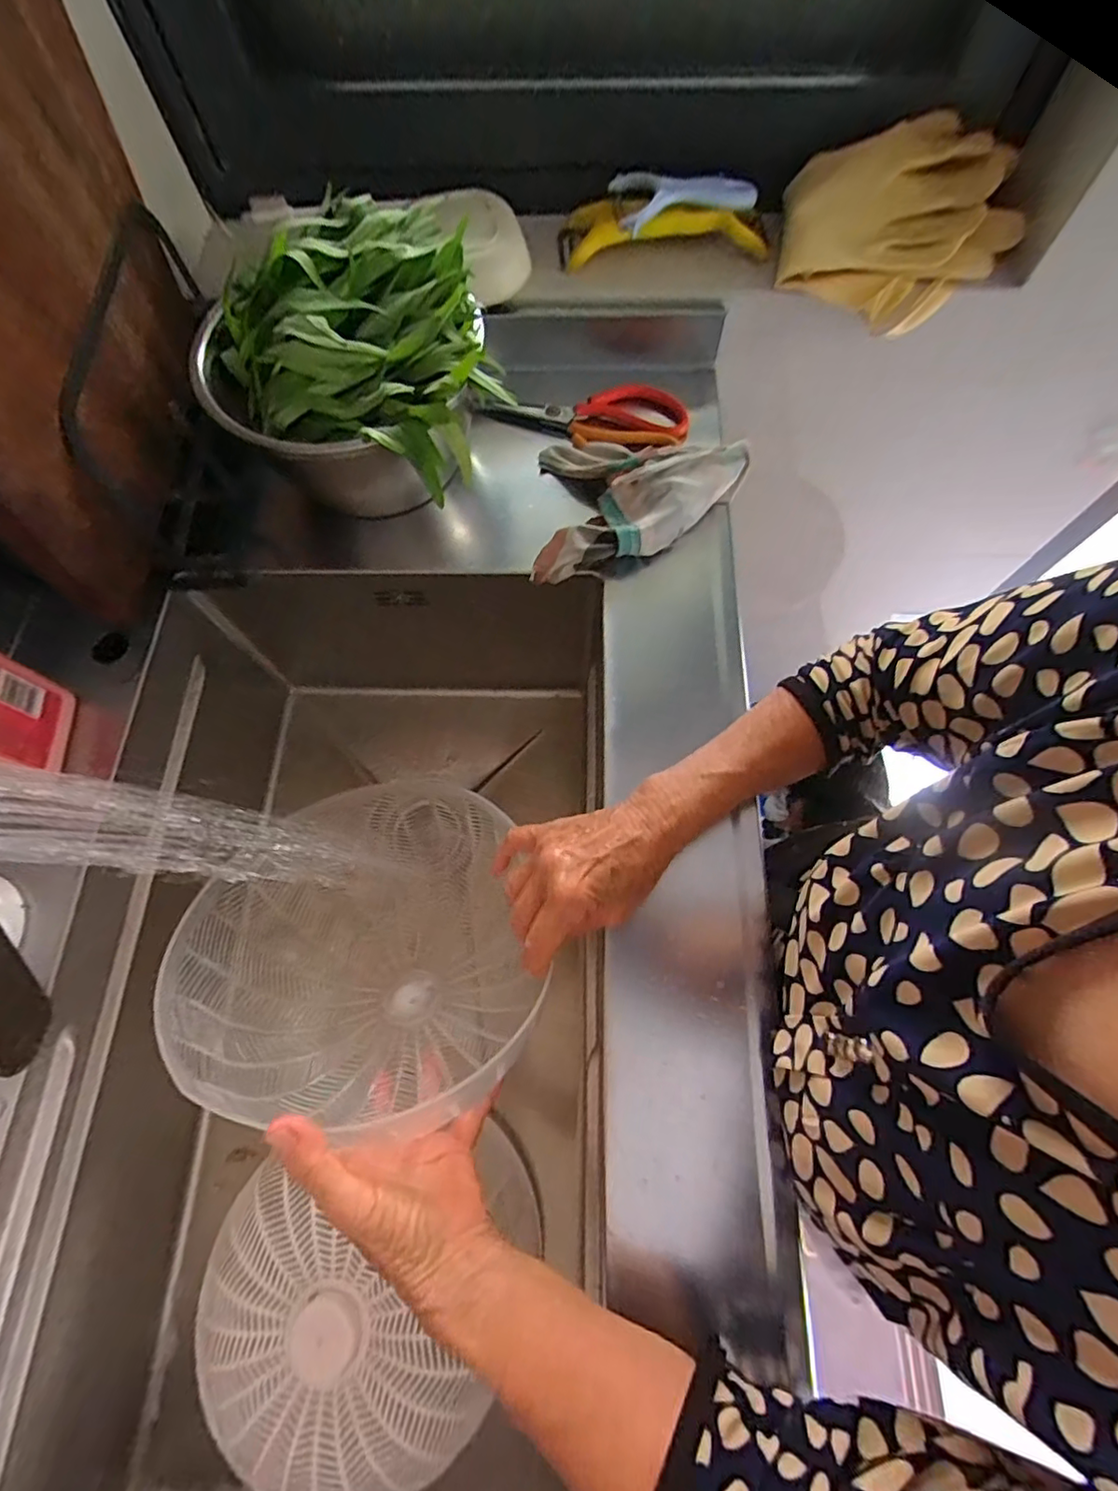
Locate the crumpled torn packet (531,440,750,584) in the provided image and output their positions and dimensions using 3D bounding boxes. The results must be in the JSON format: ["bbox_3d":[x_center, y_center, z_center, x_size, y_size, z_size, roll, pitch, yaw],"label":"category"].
[{"bbox_3d":[0.068,-0.204,0.482,0.171,0.041,0.129,1,70,2],"label":"crumpled torn packet"}]

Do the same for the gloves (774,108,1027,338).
[{"bbox_3d":[0.287,-0.444,0.497,0.191,0.078,0.125,-19,70,-6],"label":"gloves"}]

